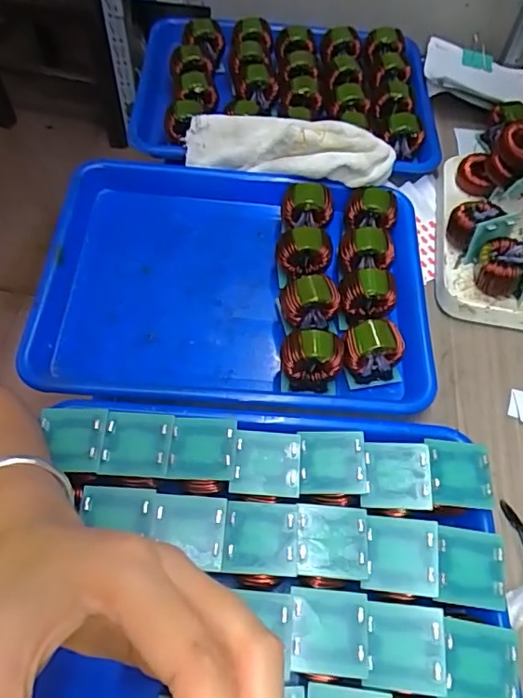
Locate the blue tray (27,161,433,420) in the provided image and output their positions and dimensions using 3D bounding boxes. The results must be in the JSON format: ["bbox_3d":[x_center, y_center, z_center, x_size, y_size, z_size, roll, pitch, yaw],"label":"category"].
[{"bbox_3d":[-0.023,-0.061,0.476,0.333,0.053,0.256,5,59,0],"label":"blue tray"}]

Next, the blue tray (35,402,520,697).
[{"bbox_3d":[-0.002,0.158,0.340,0.314,0.044,0.245,2,59,-3],"label":"blue tray"}]

